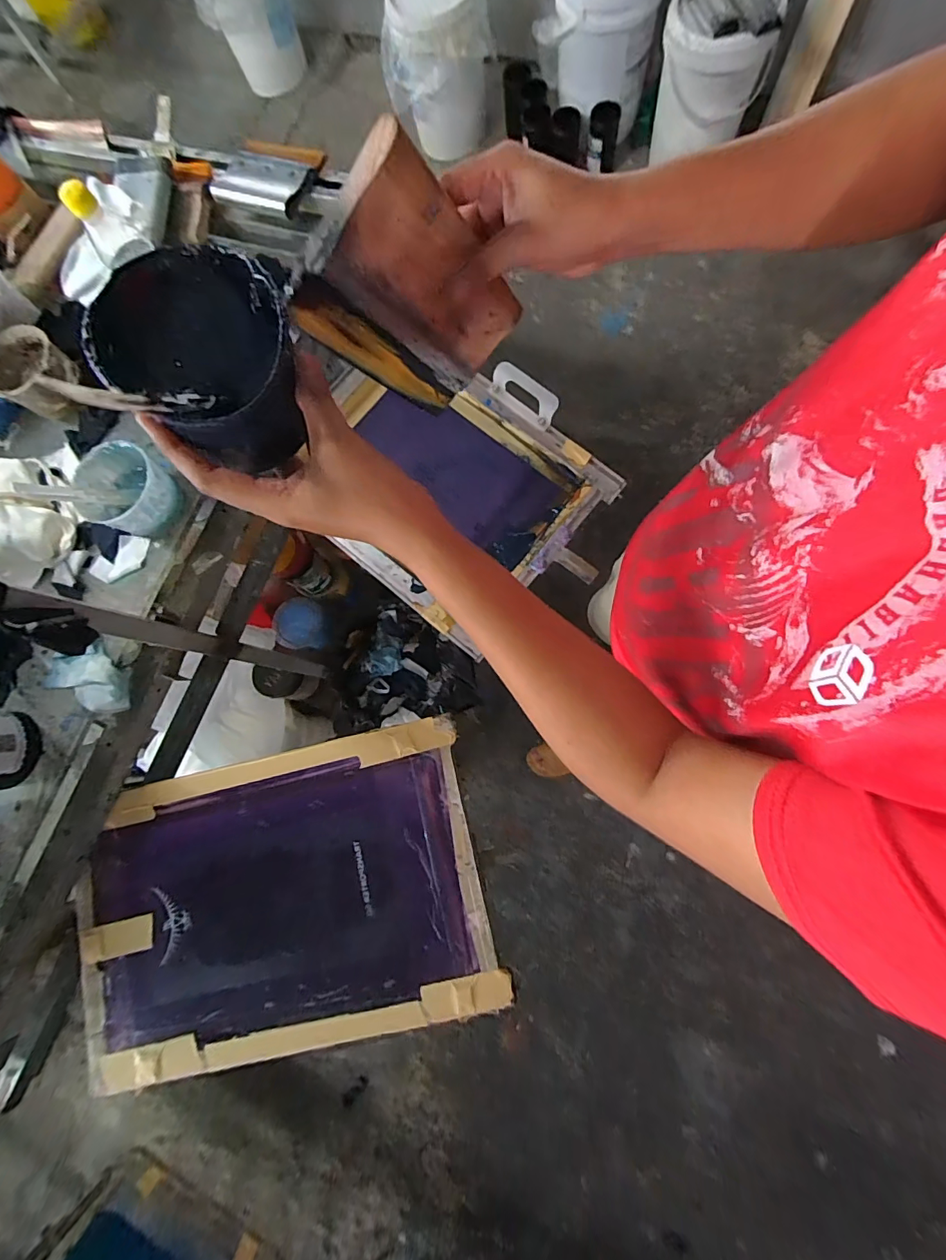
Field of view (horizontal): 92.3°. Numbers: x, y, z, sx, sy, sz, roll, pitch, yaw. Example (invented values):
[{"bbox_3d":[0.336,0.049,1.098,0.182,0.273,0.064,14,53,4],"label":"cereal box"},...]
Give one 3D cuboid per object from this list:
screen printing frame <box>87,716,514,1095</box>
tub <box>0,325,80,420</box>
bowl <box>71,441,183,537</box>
[{"bbox_3d":[-0.269,0.368,0.643,0.545,0.029,0.386,-12,79,-1],"label":"screen printing frame"},{"bbox_3d":[-0.667,-0.386,0.691,0.121,0.069,0.109,38,87,13],"label":"tub"},{"bbox_3d":[-0.478,-0.191,0.634,0.125,0.057,0.114,-1,79,8],"label":"bowl"}]

